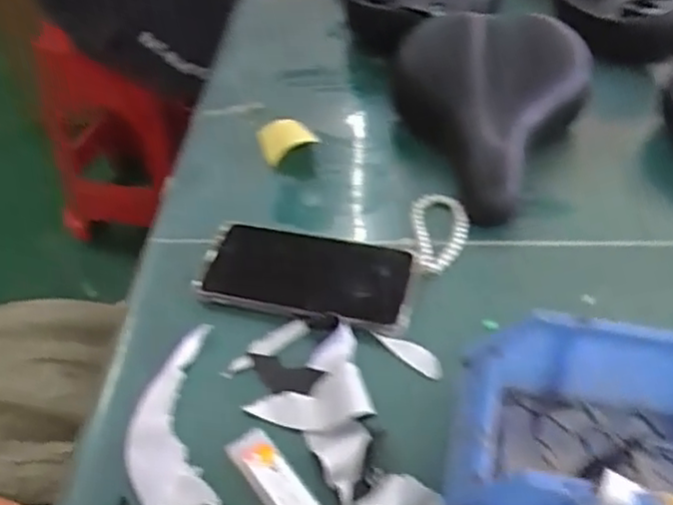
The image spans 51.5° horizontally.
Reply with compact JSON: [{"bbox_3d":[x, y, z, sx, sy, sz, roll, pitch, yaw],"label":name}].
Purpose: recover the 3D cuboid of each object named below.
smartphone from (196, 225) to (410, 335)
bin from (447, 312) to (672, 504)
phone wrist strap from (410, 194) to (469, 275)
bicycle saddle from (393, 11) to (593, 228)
[{"bbox_3d":[-0.024,0.017,0.544,0.166,0.013,0.088,5,48,10],"label":"smartphone"},{"bbox_3d":[0.164,0.112,0.396,0.180,0.082,0.114,10,45,13],"label":"bin"},{"bbox_3d":[0.089,-0.017,0.588,0.047,0.015,0.094,-2,44,1],"label":"phone wrist strap"},{"bbox_3d":[0.151,-0.150,0.663,0.183,0.092,0.267,1,44,4],"label":"bicycle saddle"}]

